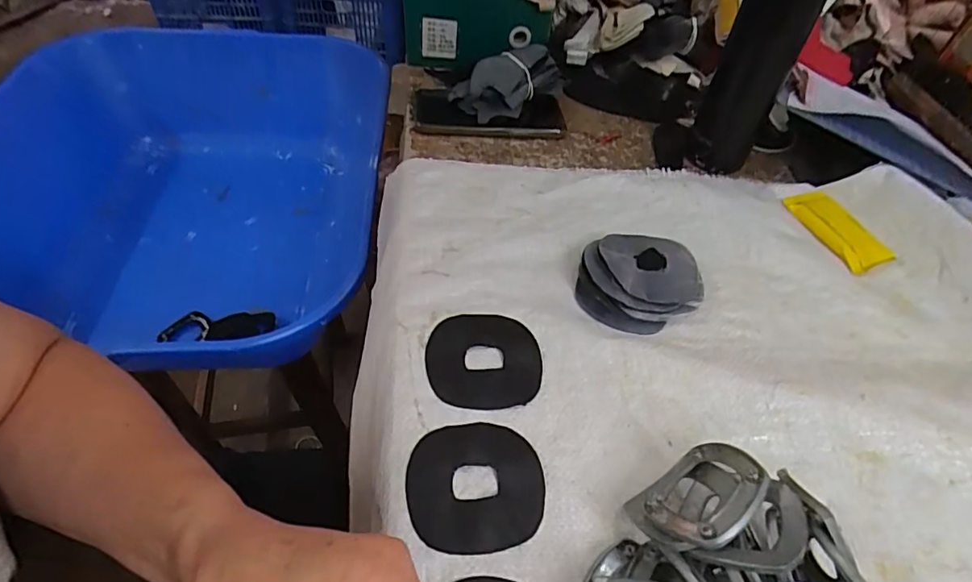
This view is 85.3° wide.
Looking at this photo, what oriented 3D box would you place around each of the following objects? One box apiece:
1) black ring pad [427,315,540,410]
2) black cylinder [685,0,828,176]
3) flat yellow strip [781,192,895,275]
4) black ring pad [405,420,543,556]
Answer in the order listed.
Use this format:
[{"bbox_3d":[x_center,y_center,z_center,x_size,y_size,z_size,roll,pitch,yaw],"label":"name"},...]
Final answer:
[{"bbox_3d":[-0.001,0.048,0.376,0.080,0.004,0.076,1,49,-6],"label":"black ring pad"},{"bbox_3d":[0.257,-0.227,0.498,0.067,0.218,0.054,31,53,19],"label":"black cylinder"},{"bbox_3d":[0.331,-0.061,0.499,0.060,0.004,0.098,-17,53,-20],"label":"flat yellow strip"},{"bbox_3d":[-0.006,0.116,0.318,0.080,0.005,0.074,-4,50,-10],"label":"black ring pad"}]

